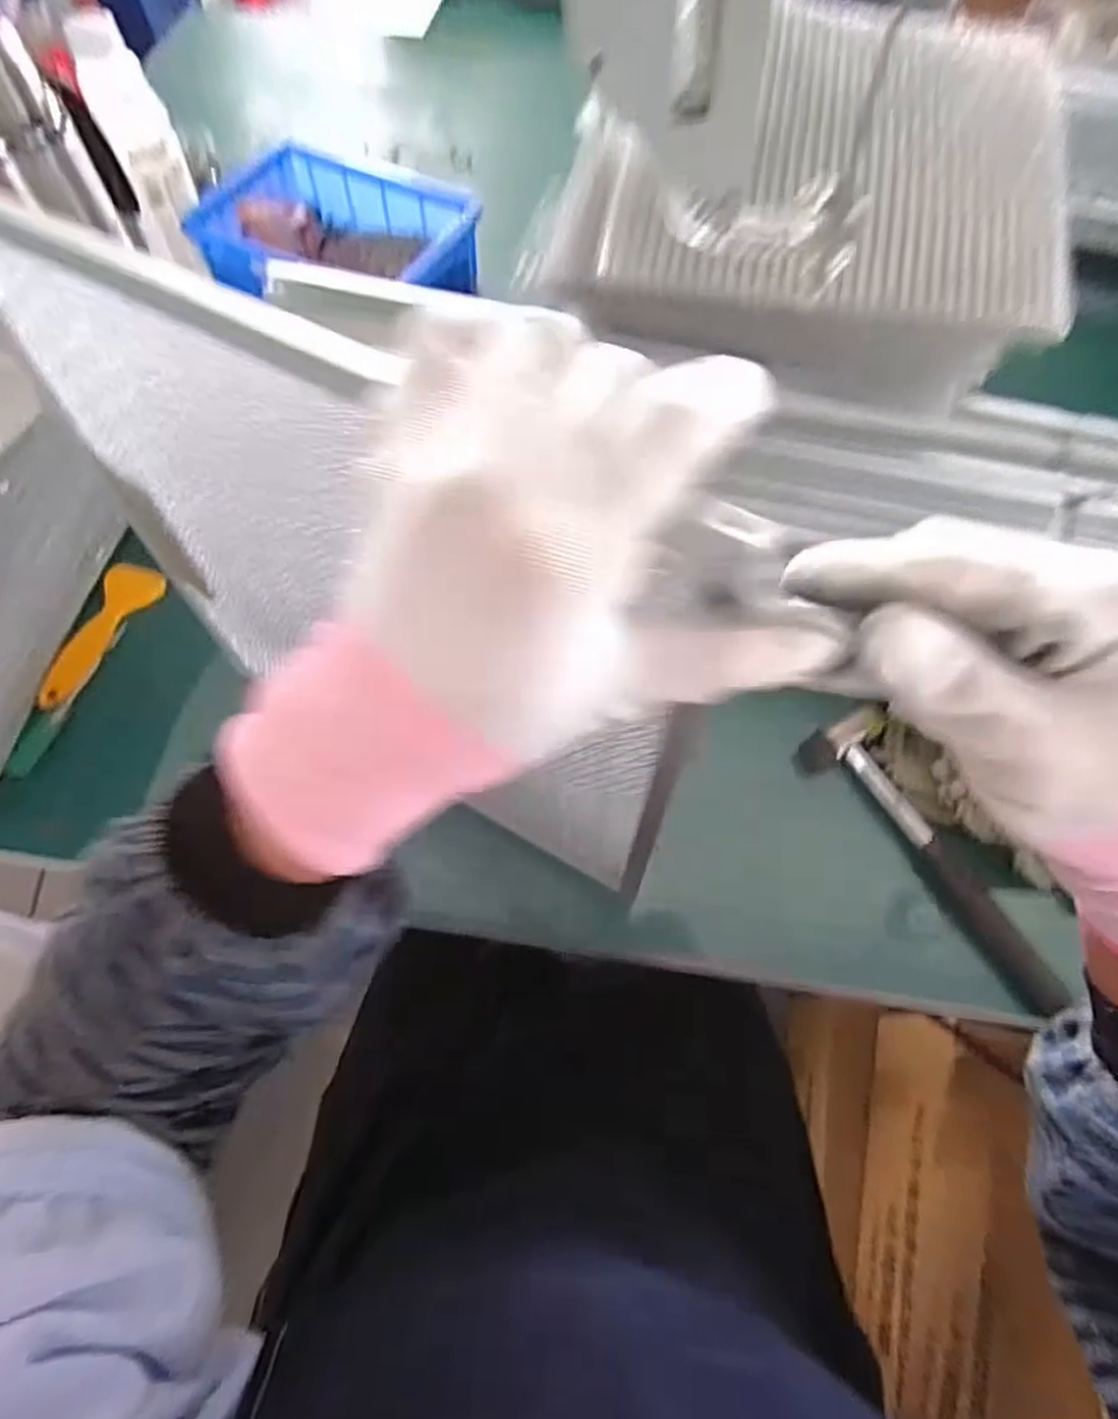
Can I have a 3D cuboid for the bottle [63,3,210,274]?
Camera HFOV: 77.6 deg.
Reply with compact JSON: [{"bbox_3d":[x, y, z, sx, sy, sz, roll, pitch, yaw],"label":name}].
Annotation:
[{"bbox_3d":[-0.382,-0.506,0.645,0.059,0.186,0.047,-7,64,-4],"label":"bottle"}]

